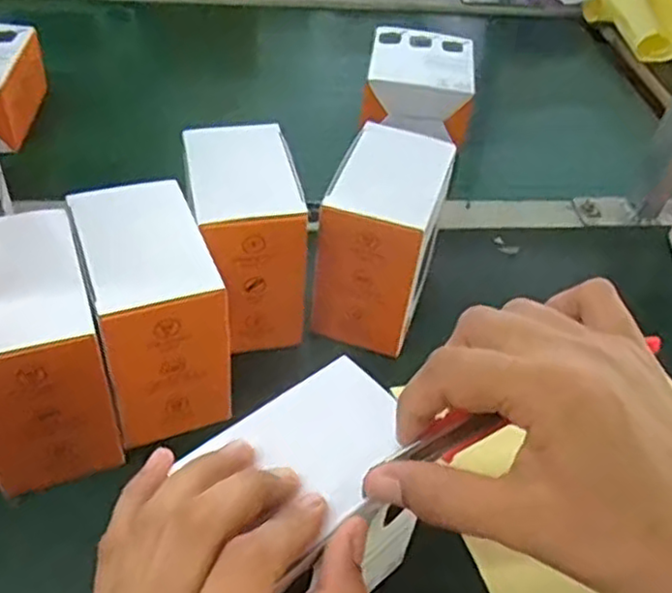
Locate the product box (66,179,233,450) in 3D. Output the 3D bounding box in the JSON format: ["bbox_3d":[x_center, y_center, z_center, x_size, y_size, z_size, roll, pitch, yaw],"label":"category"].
[{"bbox_3d":[-0.105,0.008,0.405,0.067,0.103,0.107,-15,50,-19],"label":"product box"}]

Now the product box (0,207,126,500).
[{"bbox_3d":[-0.159,0.027,0.371,0.067,0.098,0.103,-14,50,-19],"label":"product box"}]

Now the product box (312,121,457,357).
[{"bbox_3d":[0.032,-0.039,0.469,0.069,0.110,0.096,13,47,7],"label":"product box"}]

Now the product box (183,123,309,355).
[{"bbox_3d":[-0.058,-0.038,0.458,0.067,0.107,0.097,-8,48,-13],"label":"product box"}]

